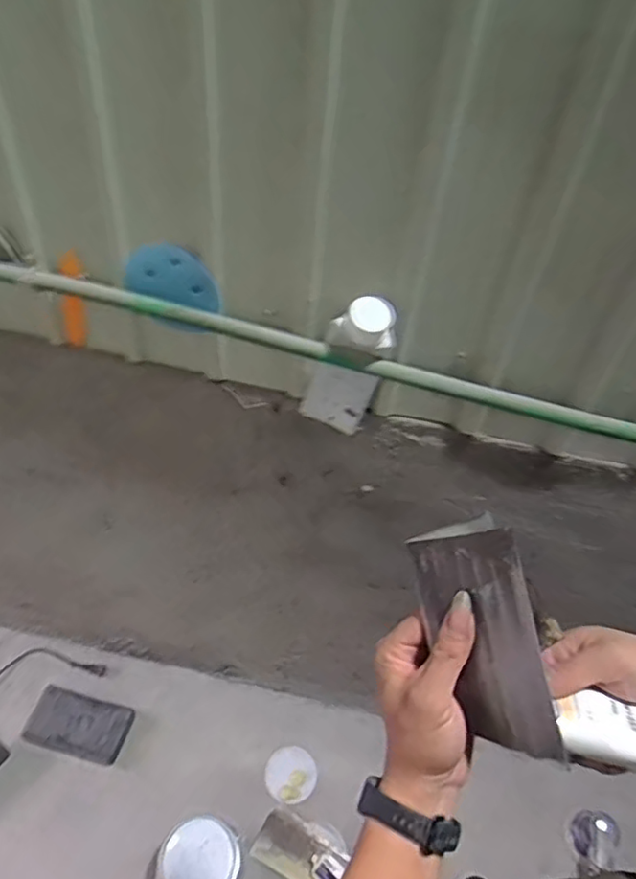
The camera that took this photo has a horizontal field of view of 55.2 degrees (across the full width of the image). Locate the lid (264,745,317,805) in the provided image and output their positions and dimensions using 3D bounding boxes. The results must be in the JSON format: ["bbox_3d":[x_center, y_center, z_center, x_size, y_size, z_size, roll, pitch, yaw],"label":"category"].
[{"bbox_3d":[-0.060,0.757,1.378,0.110,0.014,0.111,2,44,-2],"label":"lid"}]

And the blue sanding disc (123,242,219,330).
[{"bbox_3d":[-0.171,-0.181,0.733,0.109,0.118,0.007,-16,34,29],"label":"blue sanding disc"}]

